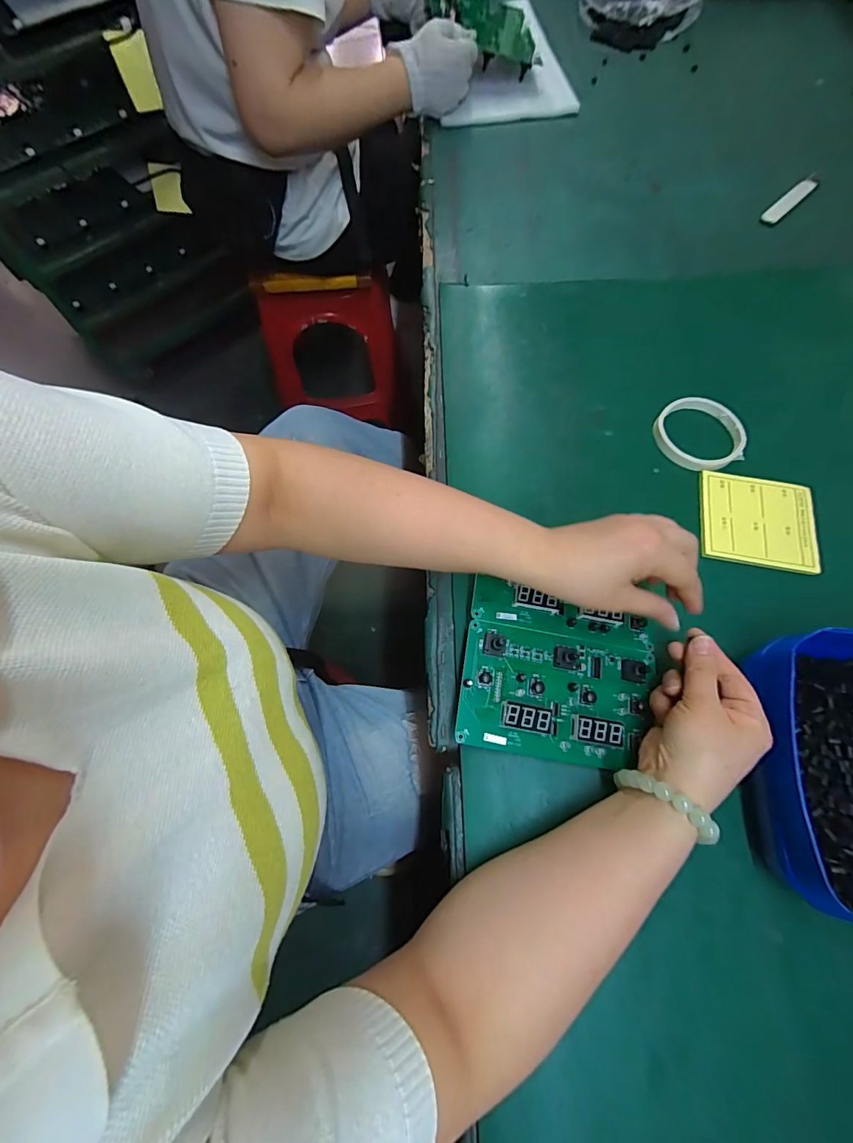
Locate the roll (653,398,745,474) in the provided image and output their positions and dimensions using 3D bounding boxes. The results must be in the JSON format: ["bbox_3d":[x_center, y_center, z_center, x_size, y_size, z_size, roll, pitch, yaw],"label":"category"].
[{"bbox_3d":[0.294,-0.148,0.477,0.089,0.014,0.087,0,69,0],"label":"roll"}]

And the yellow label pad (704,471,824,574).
[{"bbox_3d":[0.333,-0.049,0.444,0.112,0.009,0.098,13,69,5],"label":"yellow label pad"}]

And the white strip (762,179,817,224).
[{"bbox_3d":[0.509,-0.519,0.622,0.114,0.007,0.022,-43,75,-15],"label":"white strip"}]

